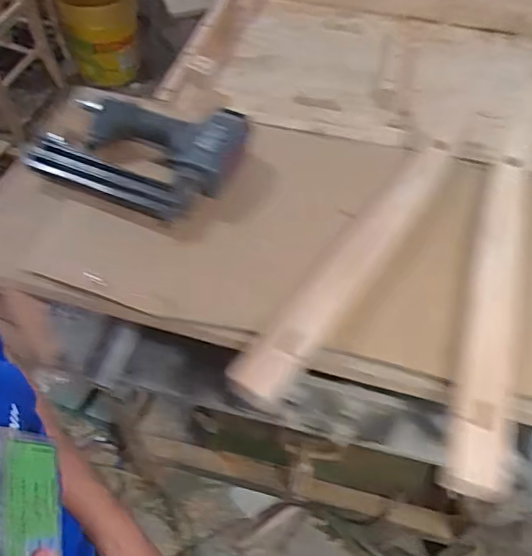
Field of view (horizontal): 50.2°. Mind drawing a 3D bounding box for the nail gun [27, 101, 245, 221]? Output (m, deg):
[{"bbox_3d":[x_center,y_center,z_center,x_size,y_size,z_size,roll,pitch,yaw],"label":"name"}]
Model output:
[{"bbox_3d":[-0.156,-0.153,0.687,0.250,0.050,0.140,12,54,7],"label":"nail gun"}]

